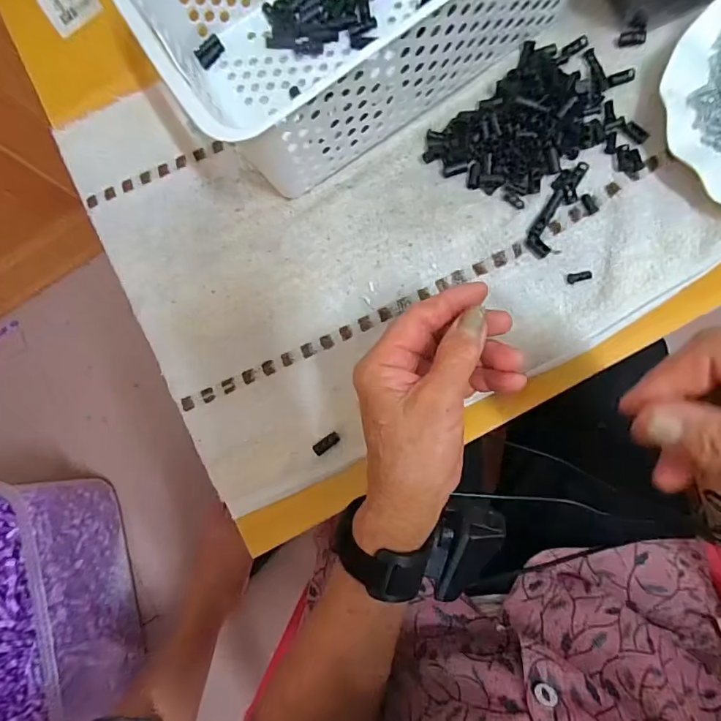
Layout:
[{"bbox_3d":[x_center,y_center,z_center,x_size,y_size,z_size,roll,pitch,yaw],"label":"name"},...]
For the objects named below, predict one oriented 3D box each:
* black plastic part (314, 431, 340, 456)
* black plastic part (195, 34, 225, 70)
[{"bbox_3d":[-0.026,0.064,0.351,0.022,0.004,0.008,-35,81,-12],"label":"black plastic part"},{"bbox_3d":[-0.133,-0.271,0.403,0.026,0.004,0.019,-41,81,3],"label":"black plastic part"}]

